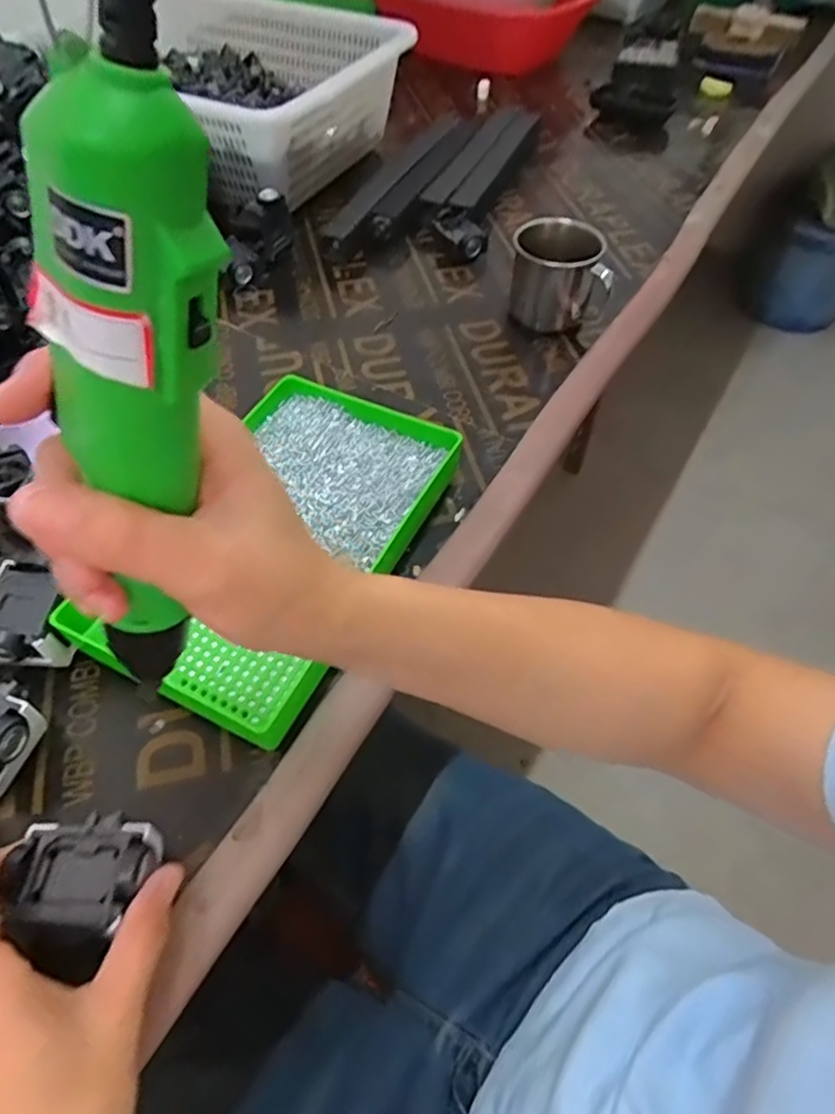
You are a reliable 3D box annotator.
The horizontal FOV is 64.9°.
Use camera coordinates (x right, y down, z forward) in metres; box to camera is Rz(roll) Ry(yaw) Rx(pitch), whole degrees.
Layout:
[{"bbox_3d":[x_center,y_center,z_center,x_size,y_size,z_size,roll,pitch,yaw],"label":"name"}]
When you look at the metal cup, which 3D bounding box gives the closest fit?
[{"bbox_3d":[0.126,-0.247,0.586,0.080,0.075,0.080,0,54,0],"label":"metal cup"}]

